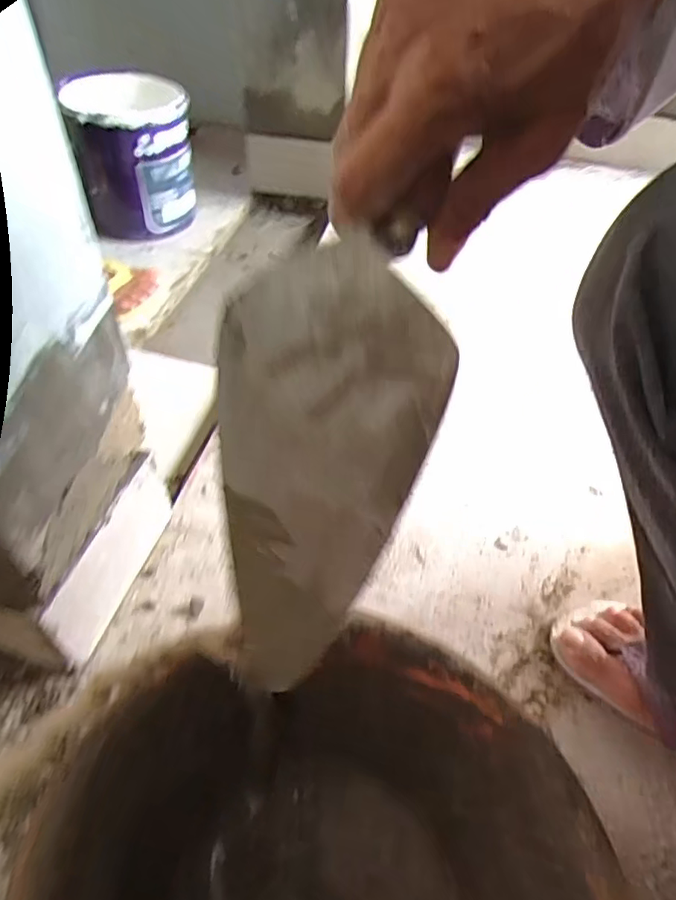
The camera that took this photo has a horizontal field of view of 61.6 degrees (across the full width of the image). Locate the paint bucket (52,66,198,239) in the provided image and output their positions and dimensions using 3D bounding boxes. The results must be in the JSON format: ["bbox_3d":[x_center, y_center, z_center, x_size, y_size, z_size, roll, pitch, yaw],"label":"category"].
[{"bbox_3d":[-0.314,-0.451,0.876,0.161,0.214,0.161,1,49,-2],"label":"paint bucket"}]

